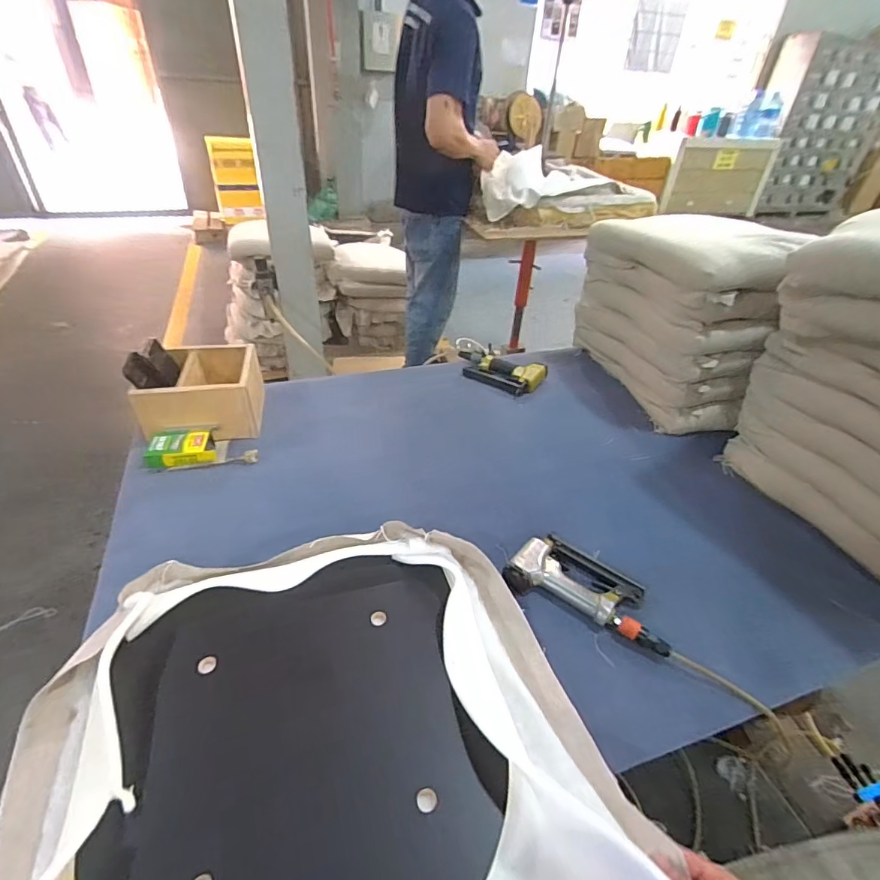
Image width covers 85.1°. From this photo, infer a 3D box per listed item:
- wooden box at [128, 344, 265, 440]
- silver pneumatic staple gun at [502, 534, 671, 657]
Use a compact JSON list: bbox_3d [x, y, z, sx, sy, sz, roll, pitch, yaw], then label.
[{"bbox_3d":[-0.522,-0.099,1.068,0.231,0.148,0.209,-7,40,-14],"label":"wooden box"},{"bbox_3d":[0.240,0.233,0.772,0.253,0.035,0.127,19,41,18],"label":"silver pneumatic staple gun"}]

